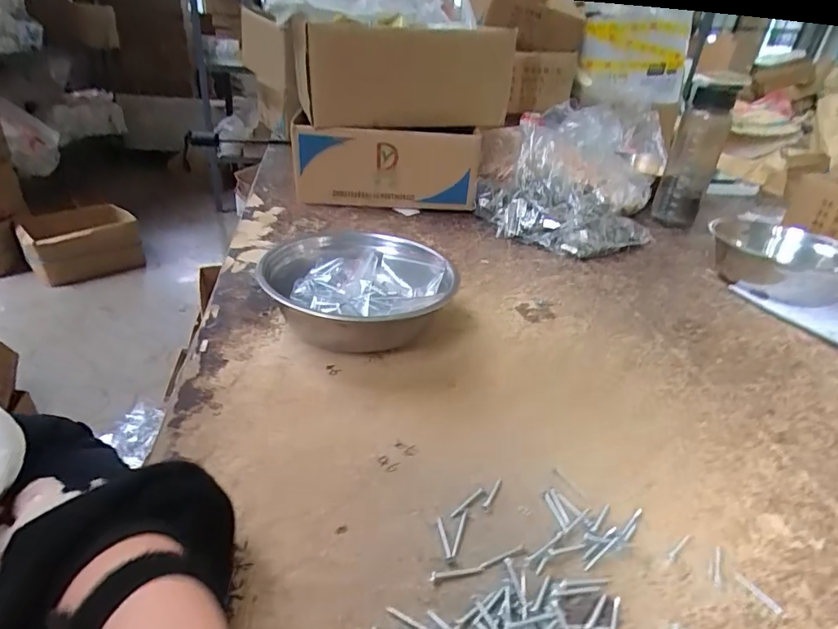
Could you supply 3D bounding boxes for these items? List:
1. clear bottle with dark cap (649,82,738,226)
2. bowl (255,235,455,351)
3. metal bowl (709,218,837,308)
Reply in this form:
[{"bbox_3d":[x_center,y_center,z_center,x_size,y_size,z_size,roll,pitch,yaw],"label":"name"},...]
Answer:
[{"bbox_3d":[0.502,-0.285,0.896,0.081,0.235,0.080,21,34,24],"label":"clear bottle with dark cap"},{"bbox_3d":[-0.063,-0.024,0.522,0.182,0.068,0.197,4,30,-3],"label":"bowl"},{"bbox_3d":[0.538,-0.078,0.731,0.182,0.070,0.182,4,30,-3],"label":"metal bowl"}]

